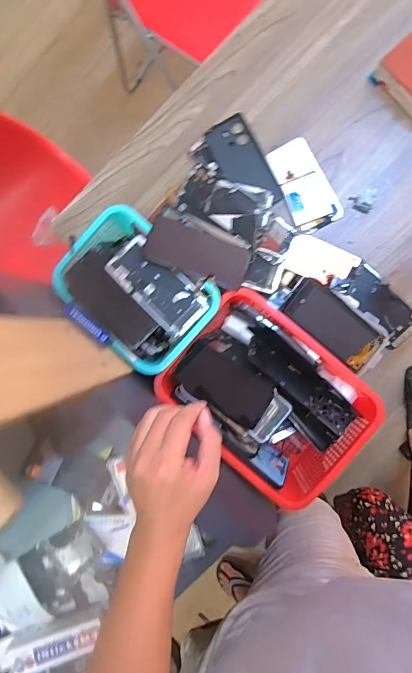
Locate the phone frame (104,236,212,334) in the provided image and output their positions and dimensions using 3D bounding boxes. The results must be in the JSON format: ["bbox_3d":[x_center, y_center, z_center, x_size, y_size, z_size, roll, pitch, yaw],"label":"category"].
[{"bbox_3d":[-0.071,-0.073,0.567,0.147,0.007,0.074,44,82,-2],"label":"phone frame"}]

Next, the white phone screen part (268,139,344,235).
[{"bbox_3d":[0.167,-0.257,0.652,0.077,0.010,0.152,-25,88,5],"label":"white phone screen part"}]

